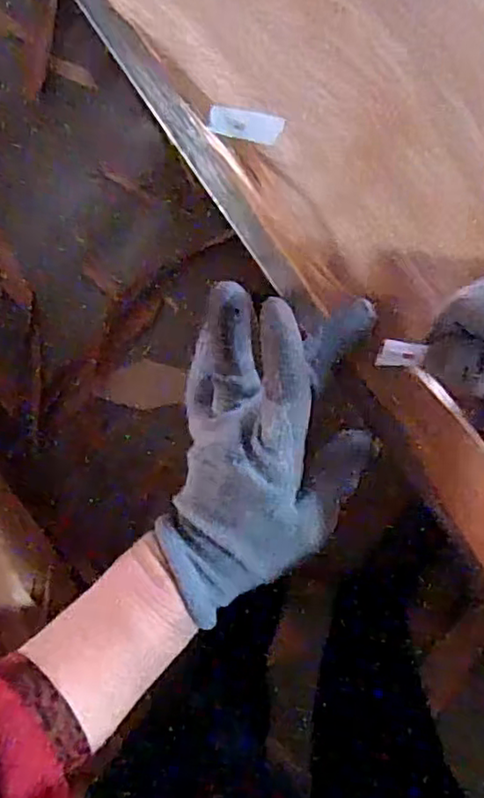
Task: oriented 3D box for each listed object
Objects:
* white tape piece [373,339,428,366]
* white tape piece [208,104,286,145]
[{"bbox_3d":[0.069,-0.019,0.277,0.018,0.004,0.012,11,108,12],"label":"white tape piece"},{"bbox_3d":[0.001,-0.135,0.312,0.038,0.004,0.013,18,106,15],"label":"white tape piece"}]

